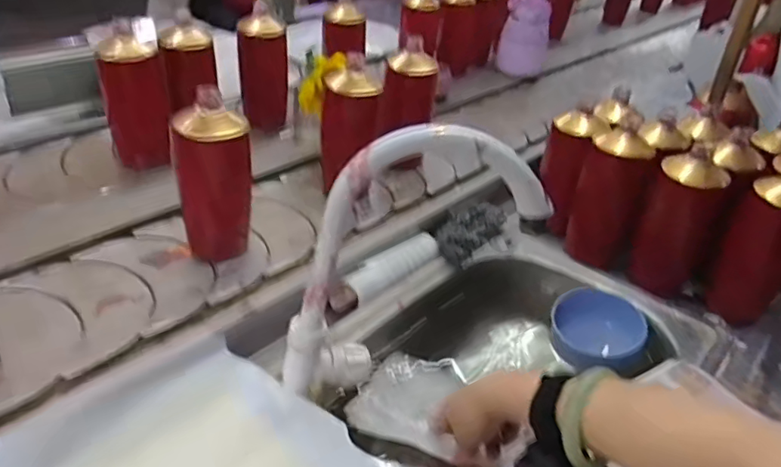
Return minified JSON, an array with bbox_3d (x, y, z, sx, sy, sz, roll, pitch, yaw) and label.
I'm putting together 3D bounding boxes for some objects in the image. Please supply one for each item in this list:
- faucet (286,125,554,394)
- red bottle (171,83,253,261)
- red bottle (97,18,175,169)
[{"bbox_3d":[0.013,0.038,0.485,0.209,0.266,0.047,-3,37,-13],"label":"faucet"},{"bbox_3d":[-0.201,-0.060,0.640,0.063,0.178,0.067,21,38,20],"label":"red bottle"},{"bbox_3d":[-0.373,-0.202,0.814,0.082,0.173,0.064,2,37,-5],"label":"red bottle"}]

